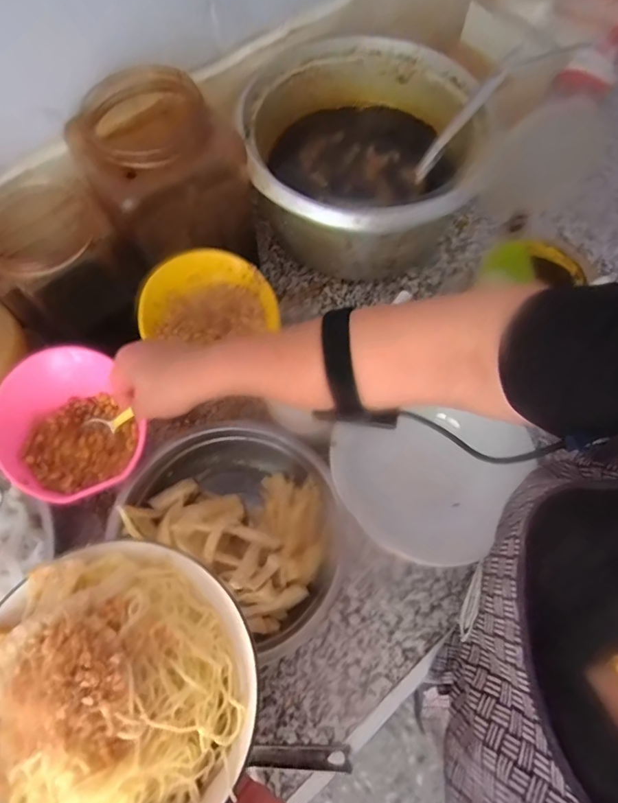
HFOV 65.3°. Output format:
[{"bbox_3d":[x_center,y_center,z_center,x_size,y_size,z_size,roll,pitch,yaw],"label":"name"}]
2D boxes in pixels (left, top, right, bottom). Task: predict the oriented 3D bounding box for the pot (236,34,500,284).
[{"bbox_3d":[0.059,-0.291,0.587,0.255,0.143,0.249,0,66,1],"label":"pot"}]

